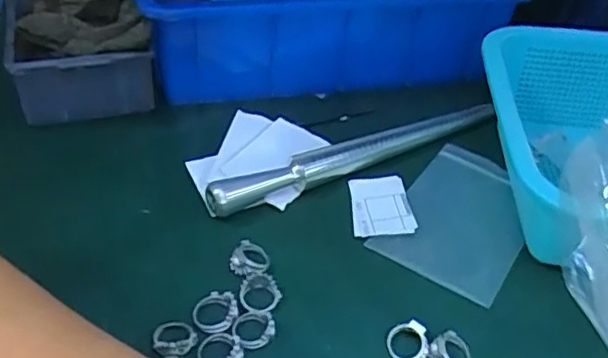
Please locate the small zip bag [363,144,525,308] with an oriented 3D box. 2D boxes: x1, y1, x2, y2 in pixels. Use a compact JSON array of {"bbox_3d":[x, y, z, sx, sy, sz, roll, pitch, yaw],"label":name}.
[{"bbox_3d":[0.106,0.023,0.416,0.080,0.006,0.123,26,45,23],"label":"small zip bag"}]

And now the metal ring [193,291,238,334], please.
[{"bbox_3d":[-0.047,0.069,0.337,0.022,0.007,0.021,3,41,-2],"label":"metal ring"}]

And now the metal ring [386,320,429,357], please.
[{"bbox_3d":[0.054,0.085,0.329,0.022,0.005,0.021,-8,67,19],"label":"metal ring"}]

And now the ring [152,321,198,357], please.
[{"bbox_3d":[-0.067,0.081,0.324,0.022,0.006,0.023,3,41,-2],"label":"ring"}]

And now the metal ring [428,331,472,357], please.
[{"bbox_3d":[0.076,0.088,0.327,0.022,0.009,0.020,3,41,-2],"label":"metal ring"}]

